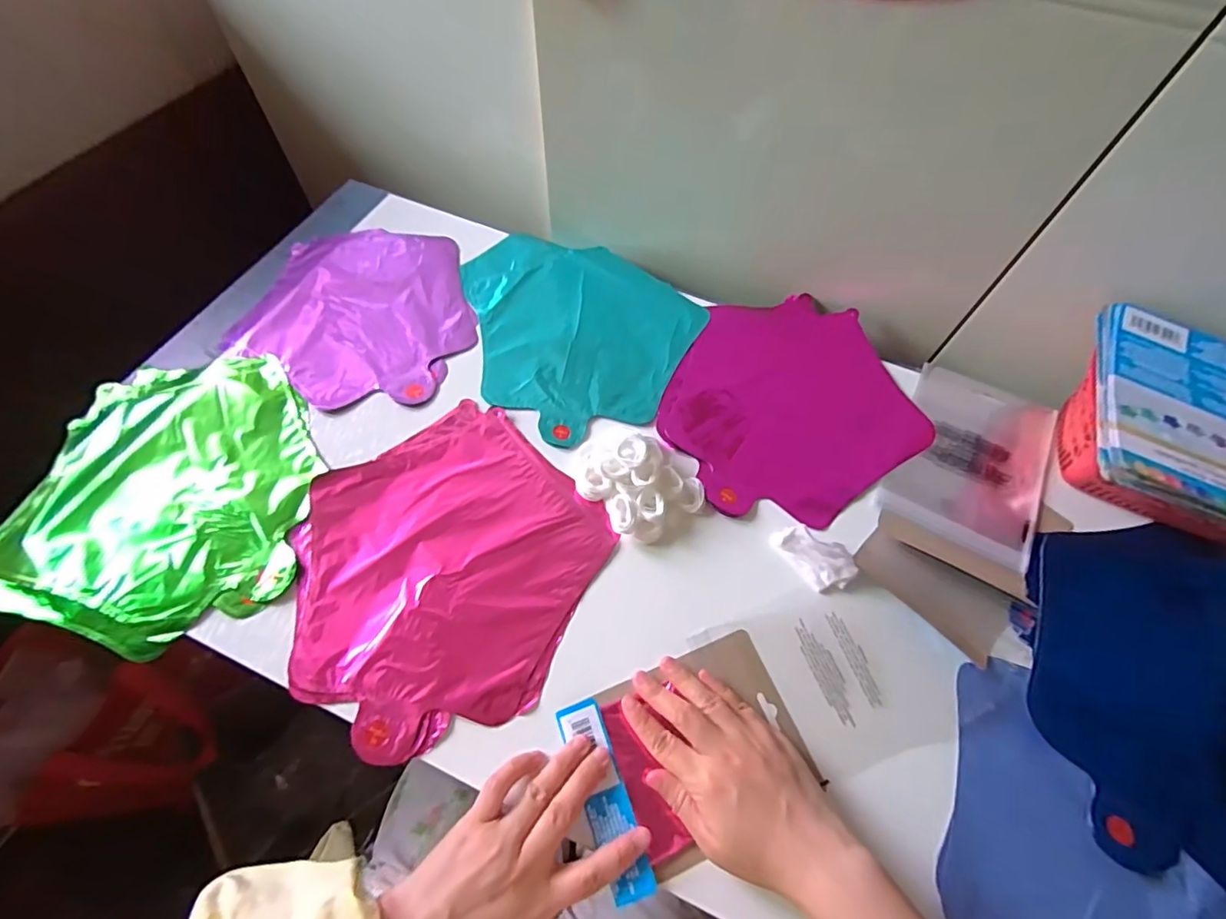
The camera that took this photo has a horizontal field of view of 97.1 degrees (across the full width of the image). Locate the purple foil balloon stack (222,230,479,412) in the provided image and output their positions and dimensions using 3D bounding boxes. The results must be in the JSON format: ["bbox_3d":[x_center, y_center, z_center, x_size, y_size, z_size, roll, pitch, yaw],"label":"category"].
[{"bbox_3d":[-0.250,-0.150,0.547,0.225,0.017,0.229,13,60,4],"label":"purple foil balloon stack"}]

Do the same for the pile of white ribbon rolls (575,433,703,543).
[{"bbox_3d":[0.021,0.012,0.443,0.088,0.037,0.100,-35,68,-21],"label":"pile of white ribbon rolls"}]

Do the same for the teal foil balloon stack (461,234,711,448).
[{"bbox_3d":[-0.048,-0.143,0.555,0.269,0.004,0.224,40,66,18],"label":"teal foil balloon stack"}]

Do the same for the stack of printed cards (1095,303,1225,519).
[{"bbox_3d":[0.432,-0.037,0.402,0.129,0.018,0.187,20,61,8],"label":"stack of printed cards"}]

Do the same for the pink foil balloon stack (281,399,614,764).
[{"bbox_3d":[-0.128,0.080,0.415,0.225,0.006,0.231,40,66,18],"label":"pink foil balloon stack"}]

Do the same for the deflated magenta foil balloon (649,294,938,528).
[{"bbox_3d":[0.161,-0.058,0.512,0.243,0.014,0.222,-31,66,-19],"label":"deflated magenta foil balloon"}]

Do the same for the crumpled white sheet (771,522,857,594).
[{"bbox_3d":[0.159,0.073,0.423,0.035,0.023,0.060,-31,67,-19],"label":"crumpled white sheet"}]

